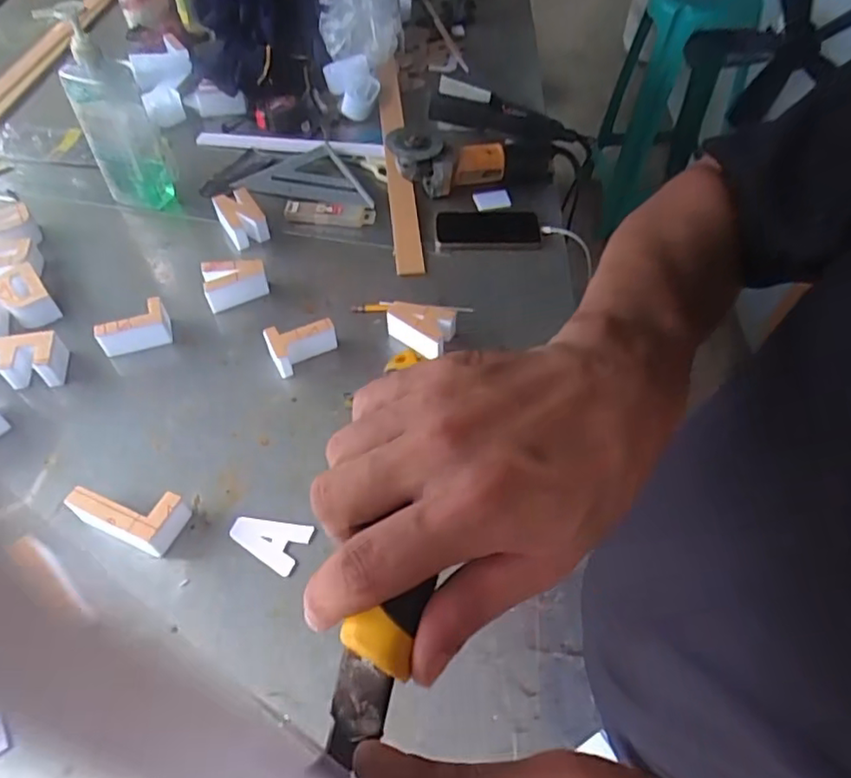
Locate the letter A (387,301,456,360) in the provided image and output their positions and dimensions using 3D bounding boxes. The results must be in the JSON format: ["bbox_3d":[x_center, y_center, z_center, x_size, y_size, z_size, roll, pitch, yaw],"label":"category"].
[{"bbox_3d":[-0.008,-0.083,0.800,0.090,0.041,0.061,24,57,13],"label":"letter A"}]

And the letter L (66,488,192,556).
[{"bbox_3d":[-0.315,0.125,0.645,0.112,0.045,0.058,19,56,10],"label":"letter L"}]

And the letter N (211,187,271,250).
[{"bbox_3d":[-0.284,-0.264,0.943,0.061,0.048,0.086,-22,59,-17],"label":"letter N"}]

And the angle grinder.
[{"bbox_3d":[0.080,-0.366,0.992,0.298,0.080,0.097,-7,50,-23],"label":"angle grinder"}]

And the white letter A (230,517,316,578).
[{"bbox_3d":[-0.168,0.159,0.650,0.083,0.007,0.054,21,57,12],"label":"white letter A"}]

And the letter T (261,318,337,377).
[{"bbox_3d":[-0.155,-0.053,0.778,0.087,0.047,0.050,-15,57,-13],"label":"letter T"}]

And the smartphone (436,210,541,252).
[{"bbox_3d":[0.096,-0.247,0.939,0.166,0.008,0.077,-3,63,-12],"label":"smartphone"}]

